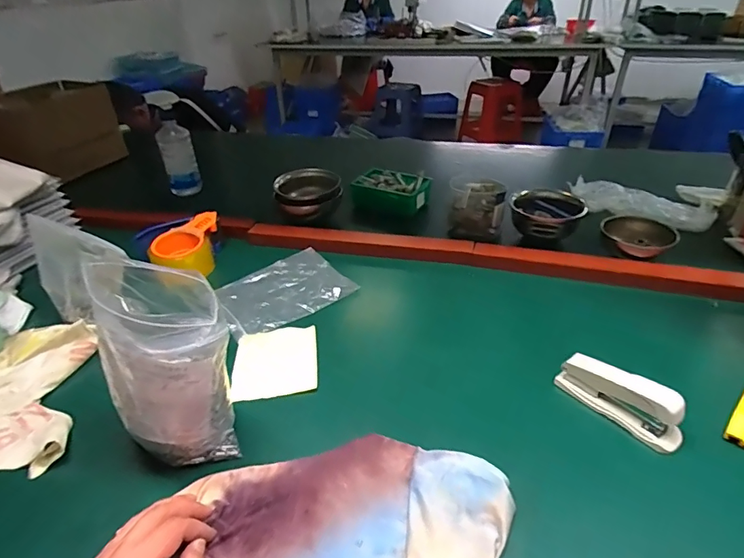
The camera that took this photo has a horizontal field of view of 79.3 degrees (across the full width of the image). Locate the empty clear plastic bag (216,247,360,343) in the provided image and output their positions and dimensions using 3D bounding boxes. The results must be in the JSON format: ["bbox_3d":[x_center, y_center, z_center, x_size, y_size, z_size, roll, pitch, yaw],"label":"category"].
[{"bbox_3d":[-0.139,0.011,0.694,0.193,0.029,0.144,-21,39,-27],"label":"empty clear plastic bag"}]

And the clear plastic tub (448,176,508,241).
[{"bbox_3d":[0.190,-0.131,0.815,0.092,0.087,0.090,-1,34,0],"label":"clear plastic tub"}]

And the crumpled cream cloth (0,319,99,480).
[{"bbox_3d":[-0.410,0.126,0.531,0.191,0.030,0.206,1,34,3],"label":"crumpled cream cloth"}]

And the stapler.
[{"bbox_3d":[0.258,0.122,0.470,0.032,0.055,0.124,-28,42,-34],"label":"stapler"}]

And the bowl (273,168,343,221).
[{"bbox_3d":[-0.125,-0.172,0.875,0.122,0.073,0.122,-1,34,0],"label":"bowl"}]

